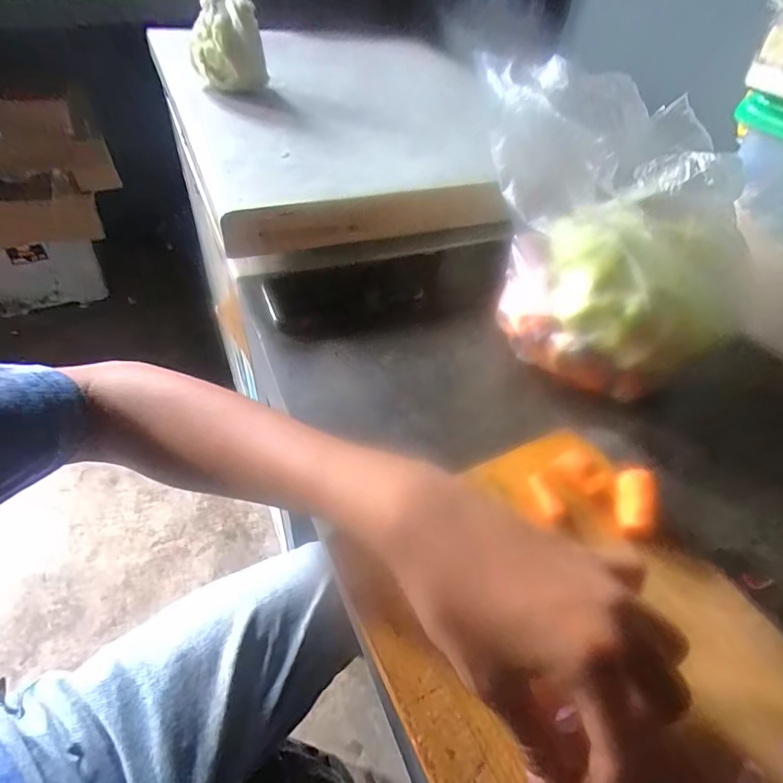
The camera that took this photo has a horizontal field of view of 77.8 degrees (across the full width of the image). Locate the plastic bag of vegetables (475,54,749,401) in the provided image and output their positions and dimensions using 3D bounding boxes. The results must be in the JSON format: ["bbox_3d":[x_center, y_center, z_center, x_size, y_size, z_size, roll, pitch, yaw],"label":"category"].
[{"bbox_3d":[0.163,-0.120,0.381,0.115,0.203,0.212,-27,53,-26],"label":"plastic bag of vegetables"}]

